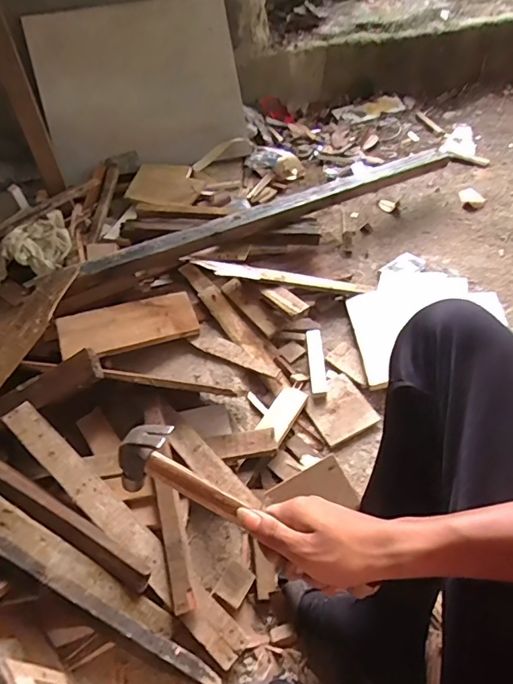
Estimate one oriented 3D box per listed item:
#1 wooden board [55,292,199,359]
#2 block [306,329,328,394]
[{"bbox_3d":[-0.277,-0.035,1.009,0.285,0.025,0.128,-11,58,-24],"label":"wooden board"},{"bbox_3d":[0.129,0.038,0.996,0.033,0.016,0.154,-4,49,4],"label":"block"}]

